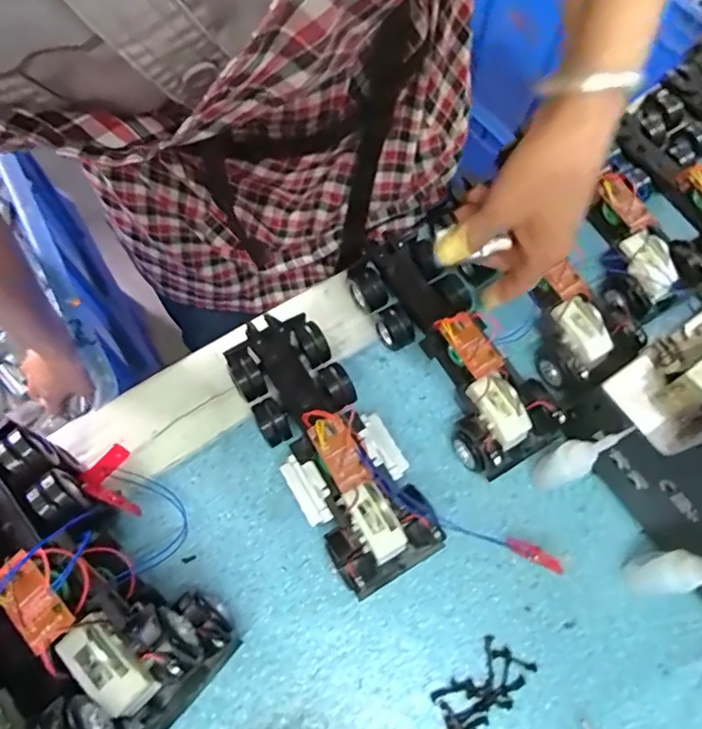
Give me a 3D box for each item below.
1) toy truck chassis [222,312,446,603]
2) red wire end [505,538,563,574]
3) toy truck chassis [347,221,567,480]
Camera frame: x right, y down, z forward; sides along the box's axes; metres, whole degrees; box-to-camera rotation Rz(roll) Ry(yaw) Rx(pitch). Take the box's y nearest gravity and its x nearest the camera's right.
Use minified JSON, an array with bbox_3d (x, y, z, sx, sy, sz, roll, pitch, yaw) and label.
[{"bbox_3d":[-0.016,0.053,0.380,0.073,0.058,0.192,-28,71,-11],"label":"toy truck chassis"},{"bbox_3d":[0.123,0.128,0.374,0.038,0.014,0.010,22,68,33],"label":"red wire end"},{"bbox_3d":[0.074,-0.018,0.408,0.076,0.054,0.190,-29,72,-12],"label":"toy truck chassis"}]

